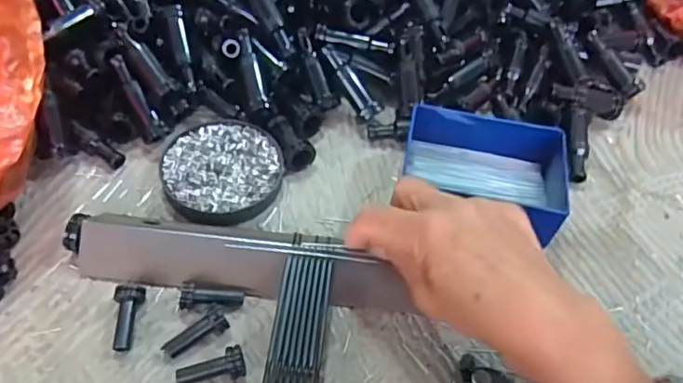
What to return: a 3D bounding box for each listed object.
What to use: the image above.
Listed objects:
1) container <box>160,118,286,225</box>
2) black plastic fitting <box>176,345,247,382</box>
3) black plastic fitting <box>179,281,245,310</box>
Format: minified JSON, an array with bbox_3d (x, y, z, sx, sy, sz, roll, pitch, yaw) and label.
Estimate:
[{"bbox_3d":[-0.083,-0.017,0.404,0.080,0.018,0.080,2,52,-3],"label":"container"},{"bbox_3d":[-0.073,0.100,0.320,0.038,0.018,0.013,-11,54,-13],"label":"black plastic fitting"},{"bbox_3d":[-0.080,0.064,0.348,0.038,0.013,0.013,9,49,-22],"label":"black plastic fitting"}]

